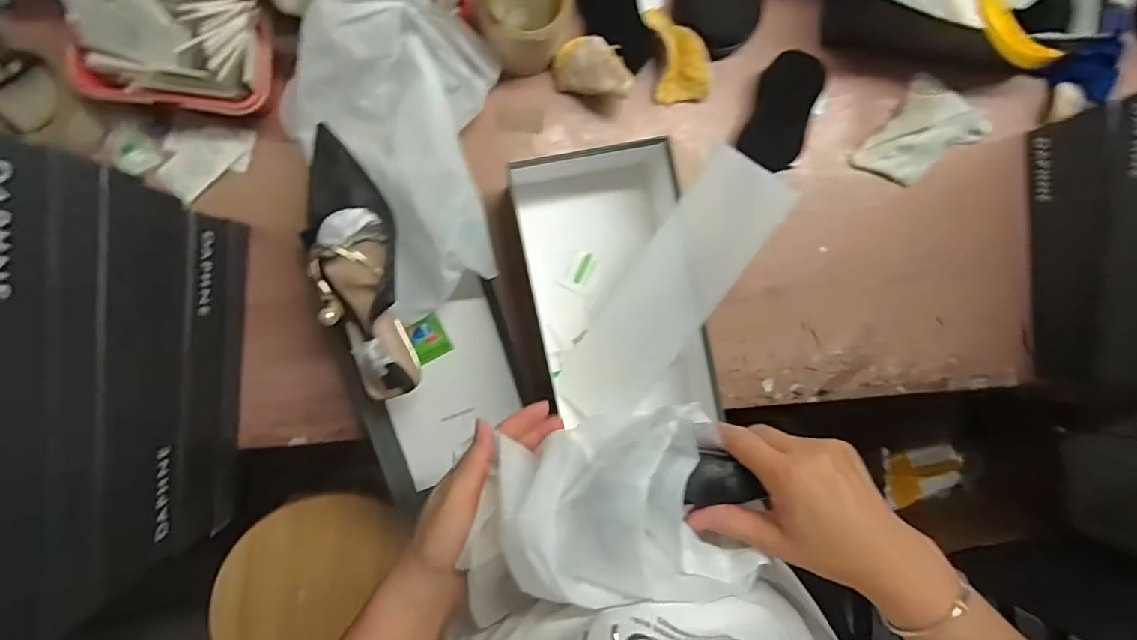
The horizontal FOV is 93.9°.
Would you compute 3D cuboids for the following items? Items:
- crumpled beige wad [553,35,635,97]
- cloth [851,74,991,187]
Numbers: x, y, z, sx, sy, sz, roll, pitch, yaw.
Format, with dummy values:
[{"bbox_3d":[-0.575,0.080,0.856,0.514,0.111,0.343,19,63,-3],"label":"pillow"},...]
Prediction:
[{"bbox_3d":[0.027,-0.257,0.546,0.083,0.040,0.049,17,90,-8],"label":"crumpled beige wad"},{"bbox_3d":[0.403,-0.210,0.610,0.093,0.030,0.136,44,87,-7],"label":"cloth"}]

